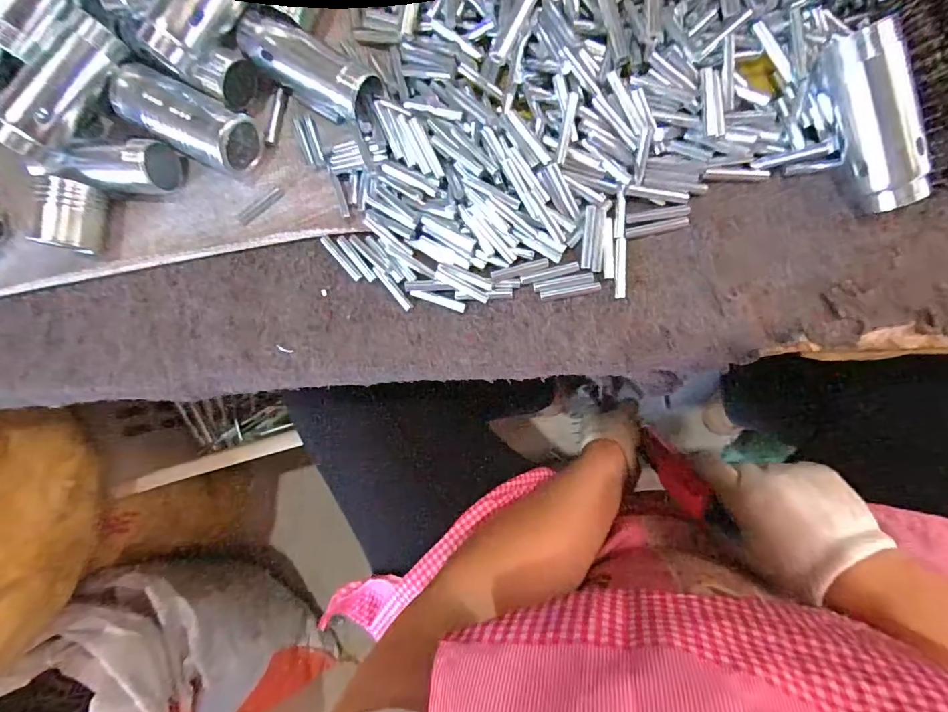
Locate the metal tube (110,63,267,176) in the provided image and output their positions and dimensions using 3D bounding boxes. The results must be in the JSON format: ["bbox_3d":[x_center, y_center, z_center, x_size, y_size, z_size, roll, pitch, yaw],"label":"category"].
[{"bbox_3d":[-0.140,-0.116,0.223,0.070,0.027,0.027,27,94,4],"label":"metal tube"}]

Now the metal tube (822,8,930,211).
[{"bbox_3d":[0.159,-0.091,0.179,0.019,0.018,0.068,-24,103,5],"label":"metal tube"}]

